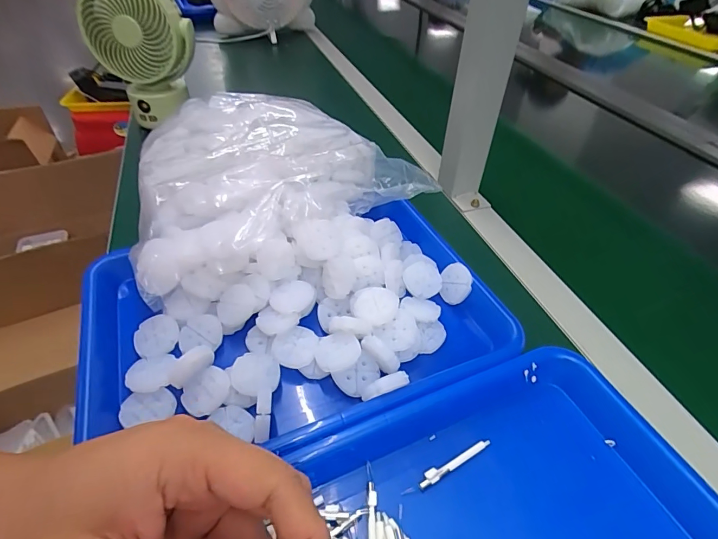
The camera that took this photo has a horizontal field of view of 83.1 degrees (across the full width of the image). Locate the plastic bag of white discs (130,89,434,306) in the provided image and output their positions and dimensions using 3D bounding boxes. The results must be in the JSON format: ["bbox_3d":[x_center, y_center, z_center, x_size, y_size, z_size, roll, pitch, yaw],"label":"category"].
[{"bbox_3d":[-0.120,-0.129,0.453,0.270,0.079,0.312,-18,48,-19],"label":"plastic bag of white discs"}]

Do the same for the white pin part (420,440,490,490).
[{"bbox_3d":[0.066,0.132,0.277,0.058,0.004,0.008,-18,48,-19],"label":"white pin part"}]

